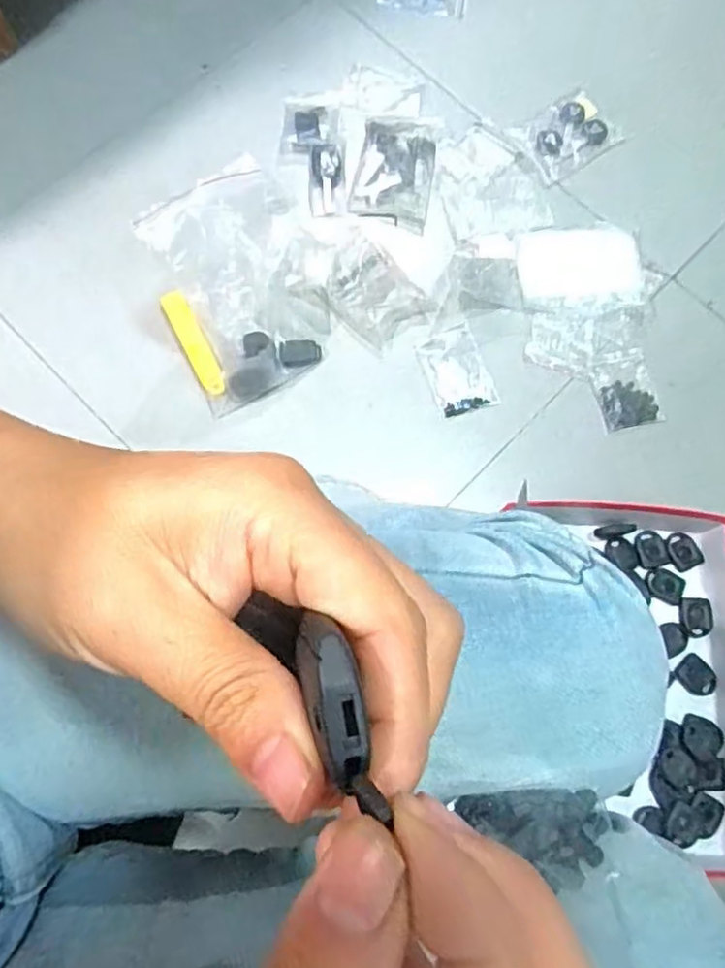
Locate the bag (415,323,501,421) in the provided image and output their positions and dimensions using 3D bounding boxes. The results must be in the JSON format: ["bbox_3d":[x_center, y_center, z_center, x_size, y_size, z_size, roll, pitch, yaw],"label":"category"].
[{"bbox_3d":[0.103,-0.125,0.726,0.068,0.007,0.099,-17,76,-8],"label":"bag"}]

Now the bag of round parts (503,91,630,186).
[{"bbox_3d":[0.257,-0.437,0.822,0.125,0.017,0.085,-31,79,-11],"label":"bag of round parts"}]

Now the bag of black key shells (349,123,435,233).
[{"bbox_3d":[0.039,-0.371,0.782,0.090,0.011,0.136,12,75,0],"label":"bag of black key shells"}]

